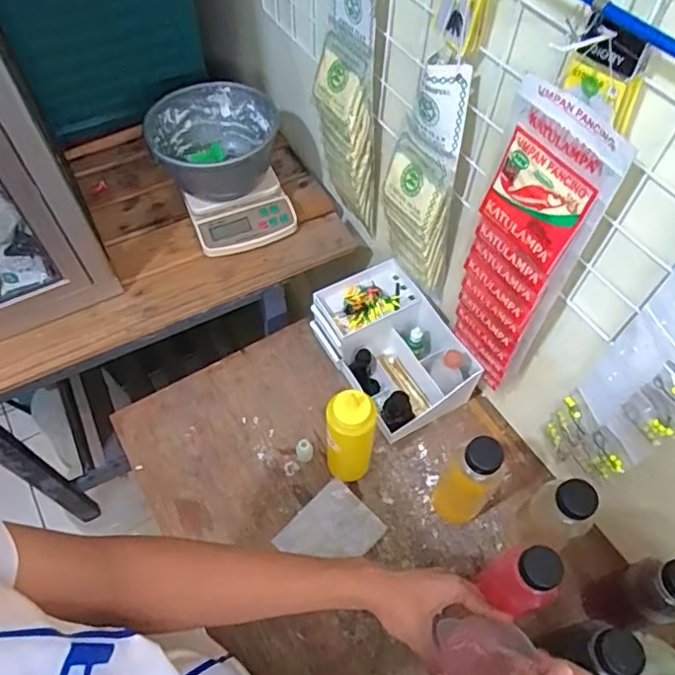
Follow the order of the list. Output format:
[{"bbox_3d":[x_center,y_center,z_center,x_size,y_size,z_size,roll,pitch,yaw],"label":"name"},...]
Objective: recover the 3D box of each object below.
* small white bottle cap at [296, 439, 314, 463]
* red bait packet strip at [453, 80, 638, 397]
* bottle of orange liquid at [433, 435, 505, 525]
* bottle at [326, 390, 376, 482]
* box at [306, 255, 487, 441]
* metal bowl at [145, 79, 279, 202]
[{"bbox_3d":[-0.046,0.158,0.773,0.023,0.041,0.022,0,57,-1],"label":"small white bottle cap"},{"bbox_3d":[0.182,-0.072,0.586,0.023,0.371,0.105,-31,63,-19],"label":"red bait packet strip"},{"bbox_3d":[0.156,0.181,0.674,0.055,0.184,0.056,0,57,-1],"label":"bottle of orange liquid"},{"bbox_3d":[0.015,0.130,0.705,0.057,0.187,0.044,-1,57,-1],"label":"bottle"},{"bbox_3d":[0.083,0.014,0.823,0.157,0.120,0.227,-28,62,-17],"label":"box"},{"bbox_3d":[-0.190,-0.300,0.861,0.176,0.101,0.176,0,57,-1],"label":"metal bowl"}]

